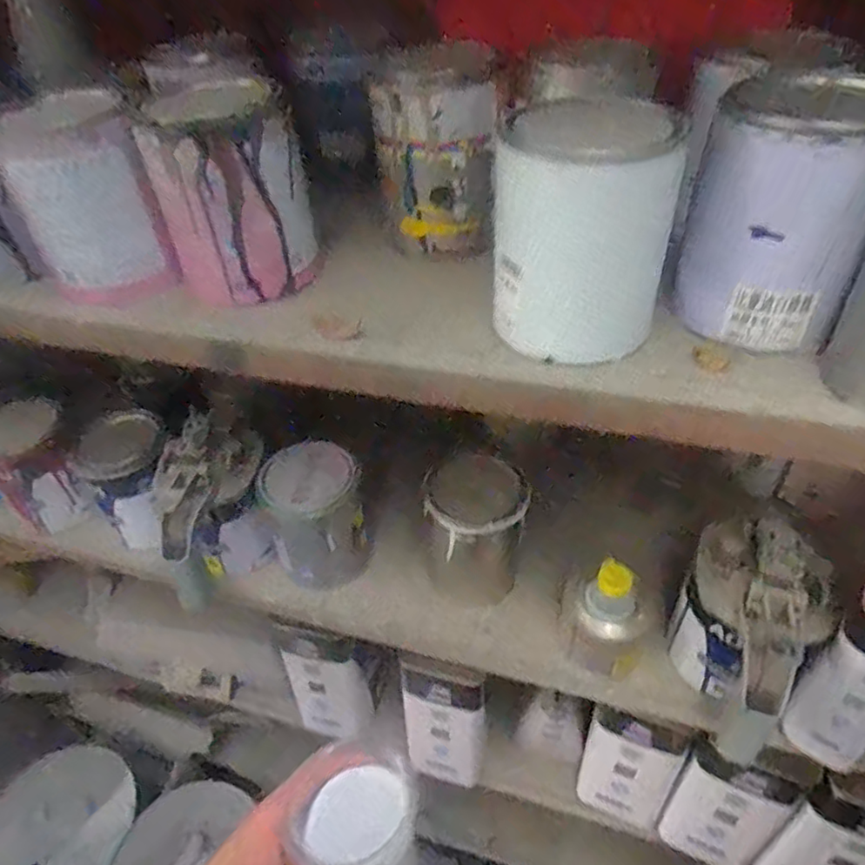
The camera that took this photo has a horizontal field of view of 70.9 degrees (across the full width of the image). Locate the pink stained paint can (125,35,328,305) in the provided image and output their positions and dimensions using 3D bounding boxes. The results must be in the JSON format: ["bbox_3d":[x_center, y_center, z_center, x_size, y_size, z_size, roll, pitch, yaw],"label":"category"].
[{"bbox_3d":[-0.150,-0.182,0.447,0.108,0.142,0.118,-16,41,-12],"label":"pink stained paint can"}]

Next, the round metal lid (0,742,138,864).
[{"bbox_3d":[-0.661,0.700,1.074,0.215,0.038,0.256,29,62,-11],"label":"round metal lid"}]

